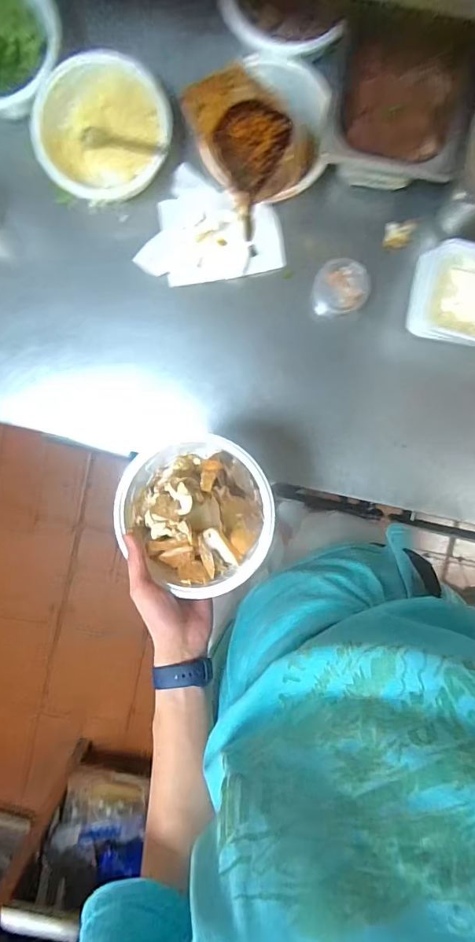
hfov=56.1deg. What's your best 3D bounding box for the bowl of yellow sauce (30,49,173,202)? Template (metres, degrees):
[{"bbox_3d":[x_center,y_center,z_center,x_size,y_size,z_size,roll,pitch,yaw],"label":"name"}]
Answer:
[{"bbox_3d":[-0.175,-0.448,0.588,0.172,0.057,0.165,0,94,2],"label":"bowl of yellow sauce"}]

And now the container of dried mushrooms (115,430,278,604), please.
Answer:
[{"bbox_3d":[-0.046,0.045,0.486,0.161,0.061,0.161,-6,93,2],"label":"container of dried mushrooms"}]

